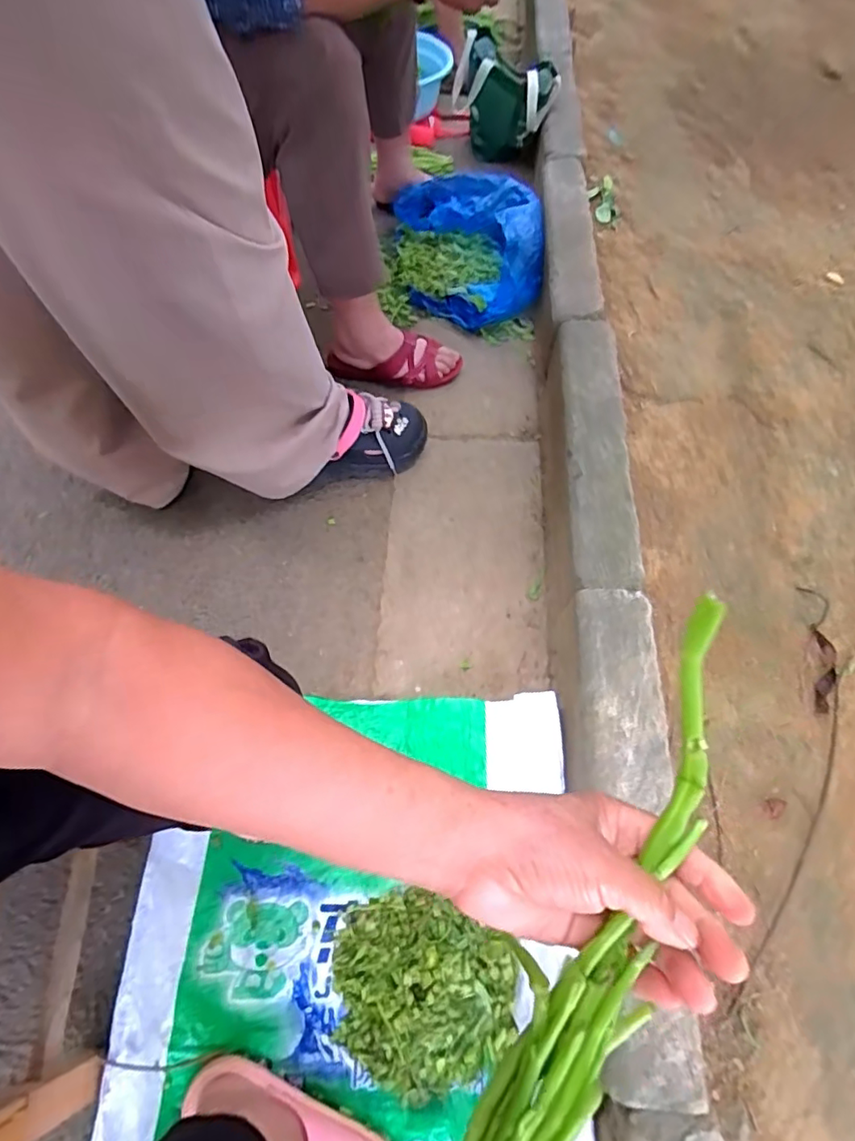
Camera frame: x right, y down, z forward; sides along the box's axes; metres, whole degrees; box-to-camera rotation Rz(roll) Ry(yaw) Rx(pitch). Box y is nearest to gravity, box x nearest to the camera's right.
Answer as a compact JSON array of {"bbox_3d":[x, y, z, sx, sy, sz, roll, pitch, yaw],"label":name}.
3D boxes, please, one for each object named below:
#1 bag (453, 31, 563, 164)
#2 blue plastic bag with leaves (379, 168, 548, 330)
[{"bbox_3d":[0.172,-1.020,1.219,0.204,0.186,0.115,26,66,11],"label":"bag"},{"bbox_3d":[0.075,-0.652,1.073,0.277,0.107,0.354,1,64,-1],"label":"blue plastic bag with leaves"}]

